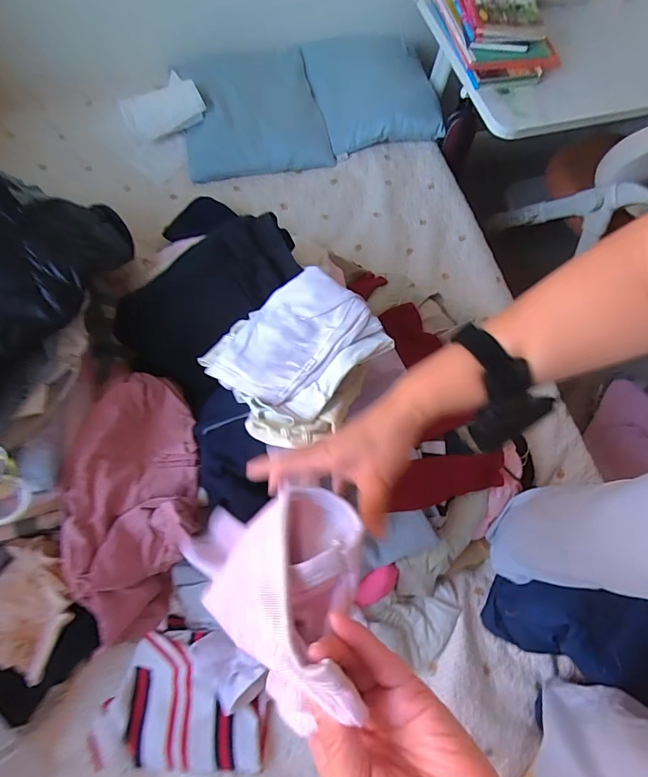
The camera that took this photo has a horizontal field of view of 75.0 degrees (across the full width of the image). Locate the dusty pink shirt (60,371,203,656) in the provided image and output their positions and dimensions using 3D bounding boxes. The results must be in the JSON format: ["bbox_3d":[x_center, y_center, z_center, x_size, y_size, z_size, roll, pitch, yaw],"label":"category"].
[{"bbox_3d":[-0.302,0.197,0.703,0.195,0.154,0.442,2,81,-1],"label":"dusty pink shirt"}]

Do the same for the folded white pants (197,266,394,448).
[{"bbox_3d":[-0.033,-0.046,0.633,0.238,0.077,0.234,-33,76,-15],"label":"folded white pants"}]

